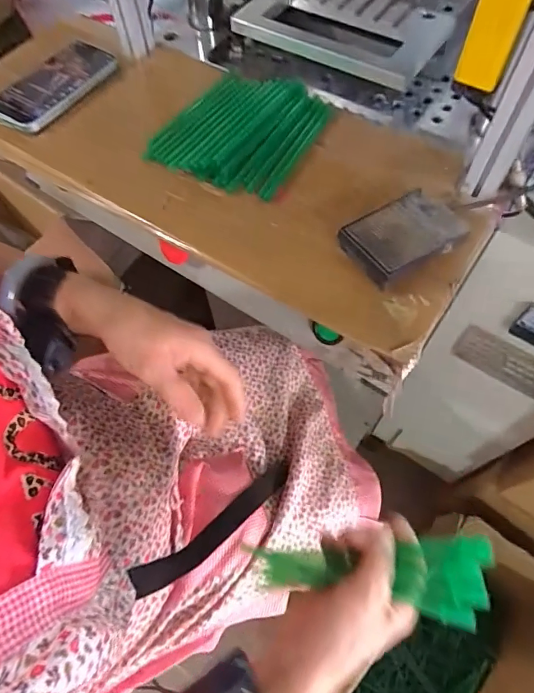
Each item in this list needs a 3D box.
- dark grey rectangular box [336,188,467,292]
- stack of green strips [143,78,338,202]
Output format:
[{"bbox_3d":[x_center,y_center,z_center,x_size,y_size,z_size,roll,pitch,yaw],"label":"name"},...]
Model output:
[{"bbox_3d":[0.121,-0.099,0.401,0.101,0.032,0.066,-31,65,-13],"label":"dark grey rectangular box"},{"bbox_3d":[-0.026,-0.247,0.499,0.159,0.020,0.176,20,65,13],"label":"stack of green strips"}]

